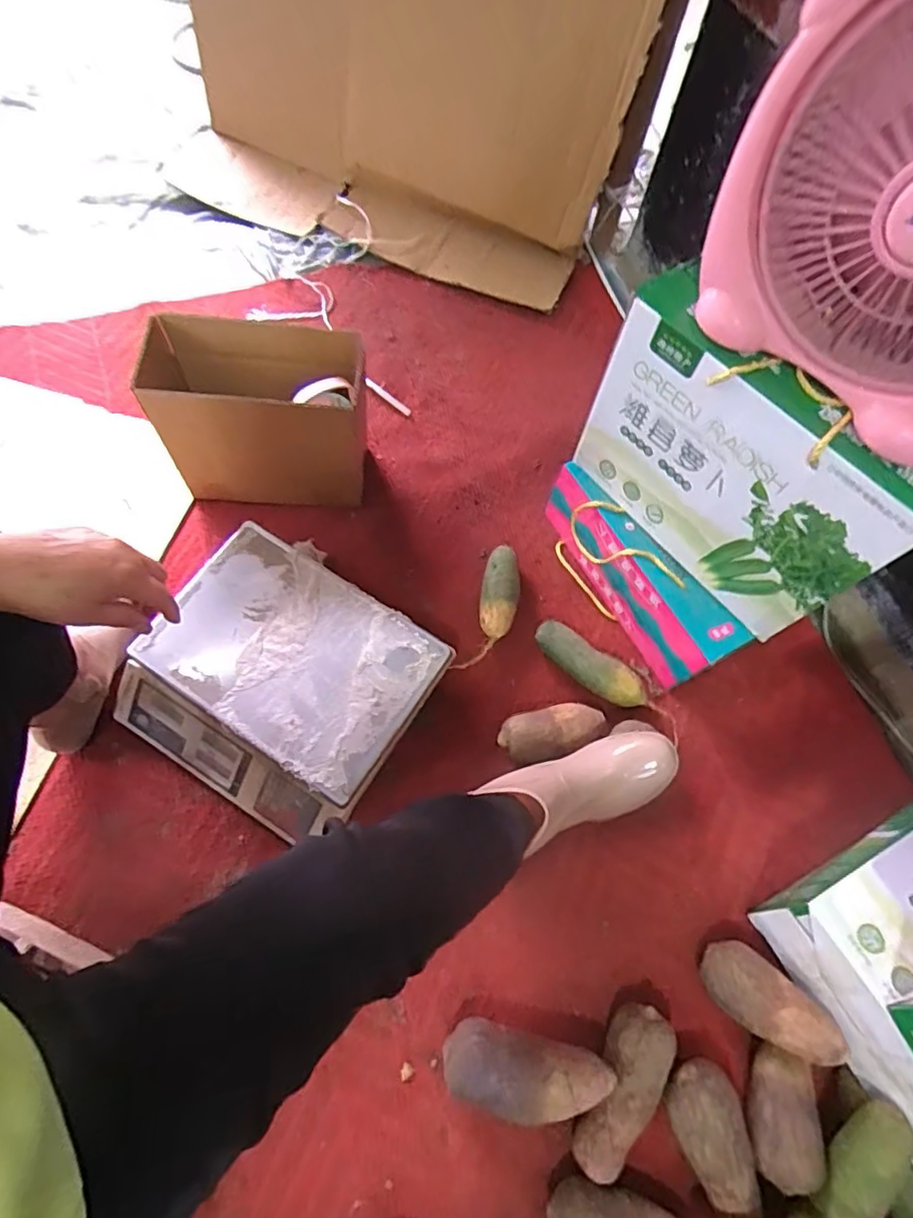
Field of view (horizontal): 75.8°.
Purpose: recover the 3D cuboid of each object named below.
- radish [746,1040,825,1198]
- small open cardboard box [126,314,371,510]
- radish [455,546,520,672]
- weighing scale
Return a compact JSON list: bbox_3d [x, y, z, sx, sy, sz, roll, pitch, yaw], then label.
[{"bbox_3d":[0.348,0.538,0.617,0.063,0.061,0.124,4,67,-1],"label":"radish"},{"bbox_3d":[-0.275,-0.267,0.841,0.293,0.244,0.141,0,67,-3],"label":"small open cardboard box"},{"bbox_3d":[0.055,-0.006,0.845,0.056,0.042,0.210,18,67,4],"label":"radish"},{"bbox_3d":[-0.225,0.100,0.762,0.329,0.110,0.298,32,69,10],"label":"weighing scale"}]

